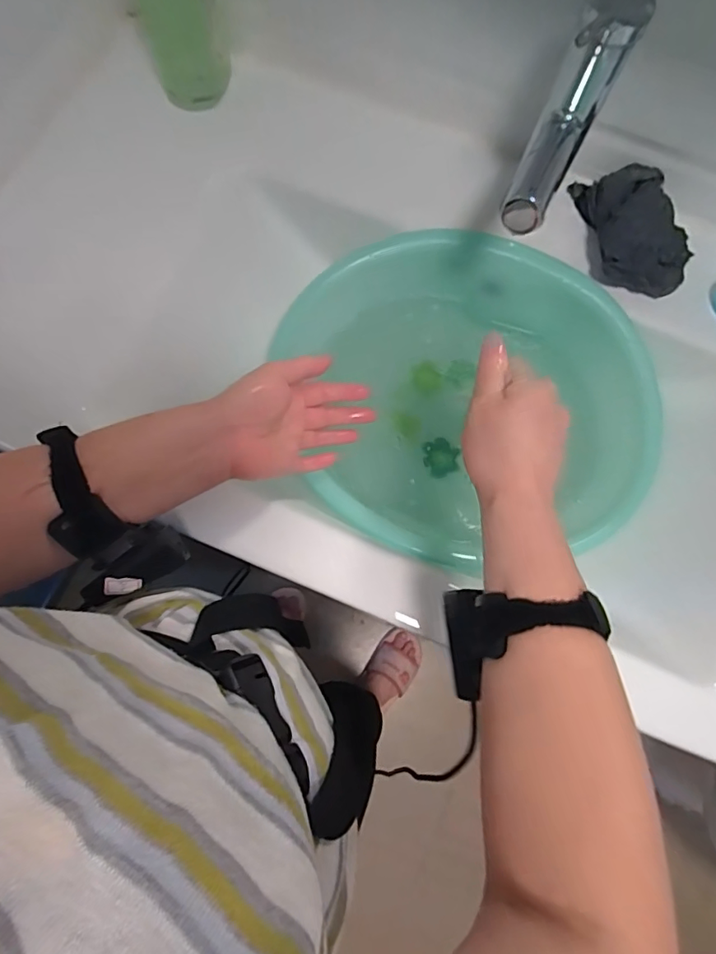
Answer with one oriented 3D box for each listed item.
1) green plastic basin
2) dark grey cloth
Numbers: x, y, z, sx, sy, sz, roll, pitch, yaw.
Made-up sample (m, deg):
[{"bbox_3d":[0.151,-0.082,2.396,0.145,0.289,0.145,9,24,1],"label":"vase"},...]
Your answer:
[{"bbox_3d":[0.114,-0.080,0.561,0.333,0.155,0.329,0,77,-2],"label":"green plastic basin"},{"bbox_3d":[0.273,-0.248,0.507,0.087,0.053,0.129,0,77,-2],"label":"dark grey cloth"}]

